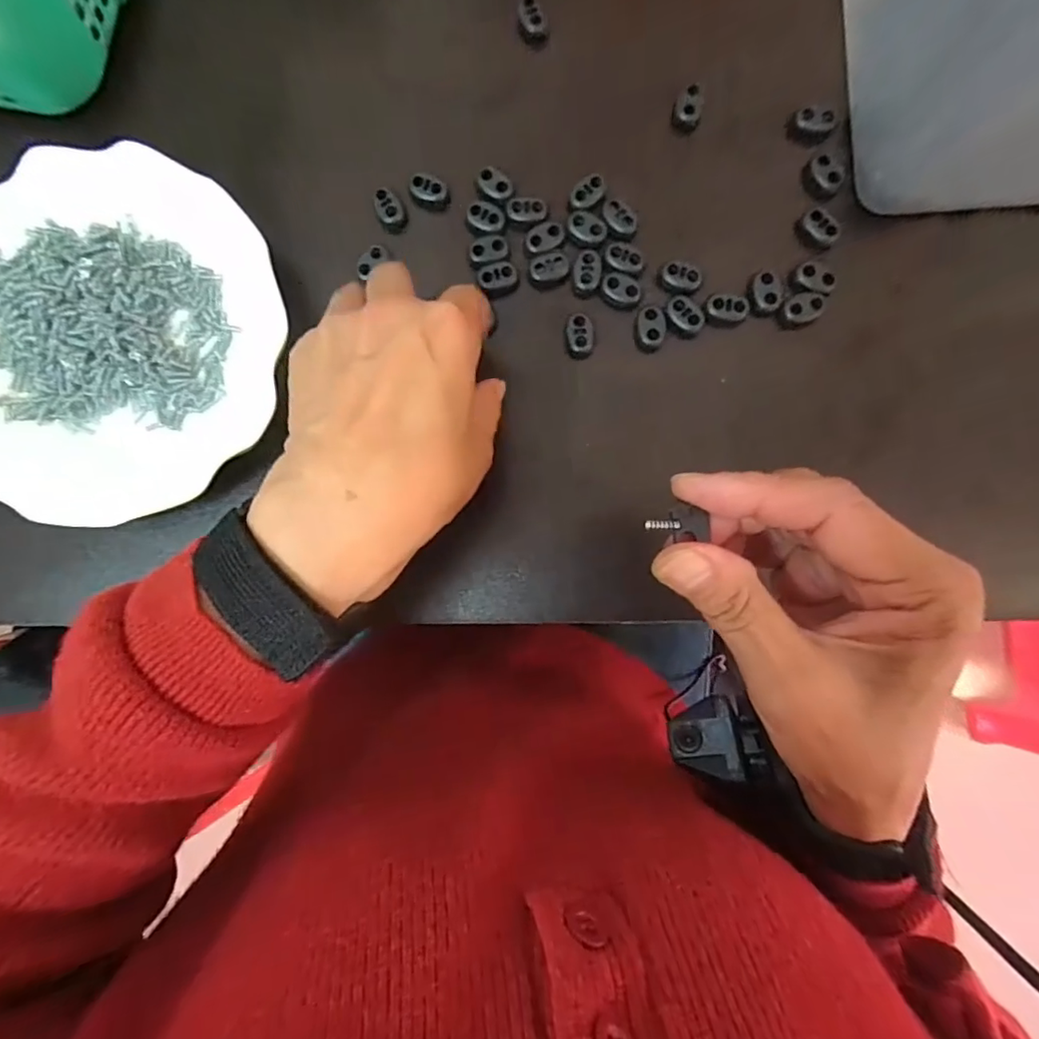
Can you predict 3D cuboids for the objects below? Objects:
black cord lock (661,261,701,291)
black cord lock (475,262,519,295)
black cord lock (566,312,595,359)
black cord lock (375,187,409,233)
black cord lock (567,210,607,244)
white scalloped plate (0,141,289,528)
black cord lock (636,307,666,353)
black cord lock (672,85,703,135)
[{"bbox_3d":[0.082,-0.123,0.277,0.020,0.006,0.011,18,88,3],"label":"black cord lock"},{"bbox_3d":[-0.011,-0.124,0.282,0.020,0.007,0.013,-6,87,2],"label":"black cord lock"},{"bbox_3d":[0.031,-0.093,0.280,0.015,0.009,0.020,-5,87,2],"label":"black cord lock"},{"bbox_3d":[-0.068,-0.161,0.286,0.013,0.013,0.017,-31,87,0],"label":"black cord lock"},{"bbox_3d":[0.034,-0.149,0.277,0.020,0.004,0.013,23,88,3],"label":"black cord lock"},{"bbox_3d":[-0.210,-0.090,0.275,0.170,0.023,0.176,0,87,2],"label":"white scalloped plate"},{"bbox_3d":[0.066,-0.097,0.279,0.014,0.009,0.020,-9,87,2],"label":"black cord lock"},{"bbox_3d":[0.086,-0.209,0.281,0.014,0.009,0.020,13,88,3],"label":"black cord lock"}]

